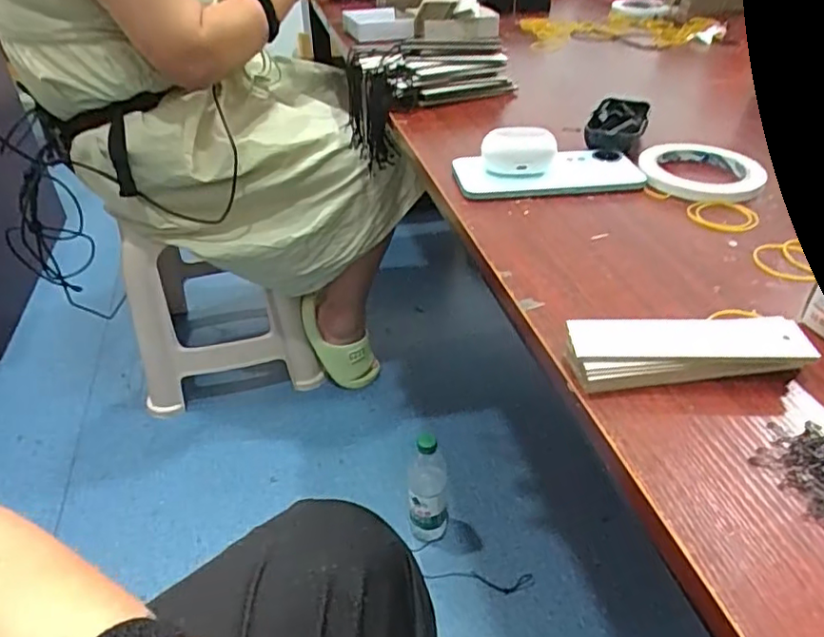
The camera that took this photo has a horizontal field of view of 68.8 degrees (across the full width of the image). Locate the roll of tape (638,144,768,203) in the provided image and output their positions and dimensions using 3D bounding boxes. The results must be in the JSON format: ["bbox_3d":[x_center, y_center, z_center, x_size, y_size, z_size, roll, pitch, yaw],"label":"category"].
[{"bbox_3d":[0.259,-0.133,0.539,0.101,0.015,0.104,0,36,0],"label":"roll of tape"}]

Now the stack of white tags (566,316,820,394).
[{"bbox_3d":[0.151,0.019,0.333,0.124,0.023,0.036,-2,36,-2],"label":"stack of white tags"}]

